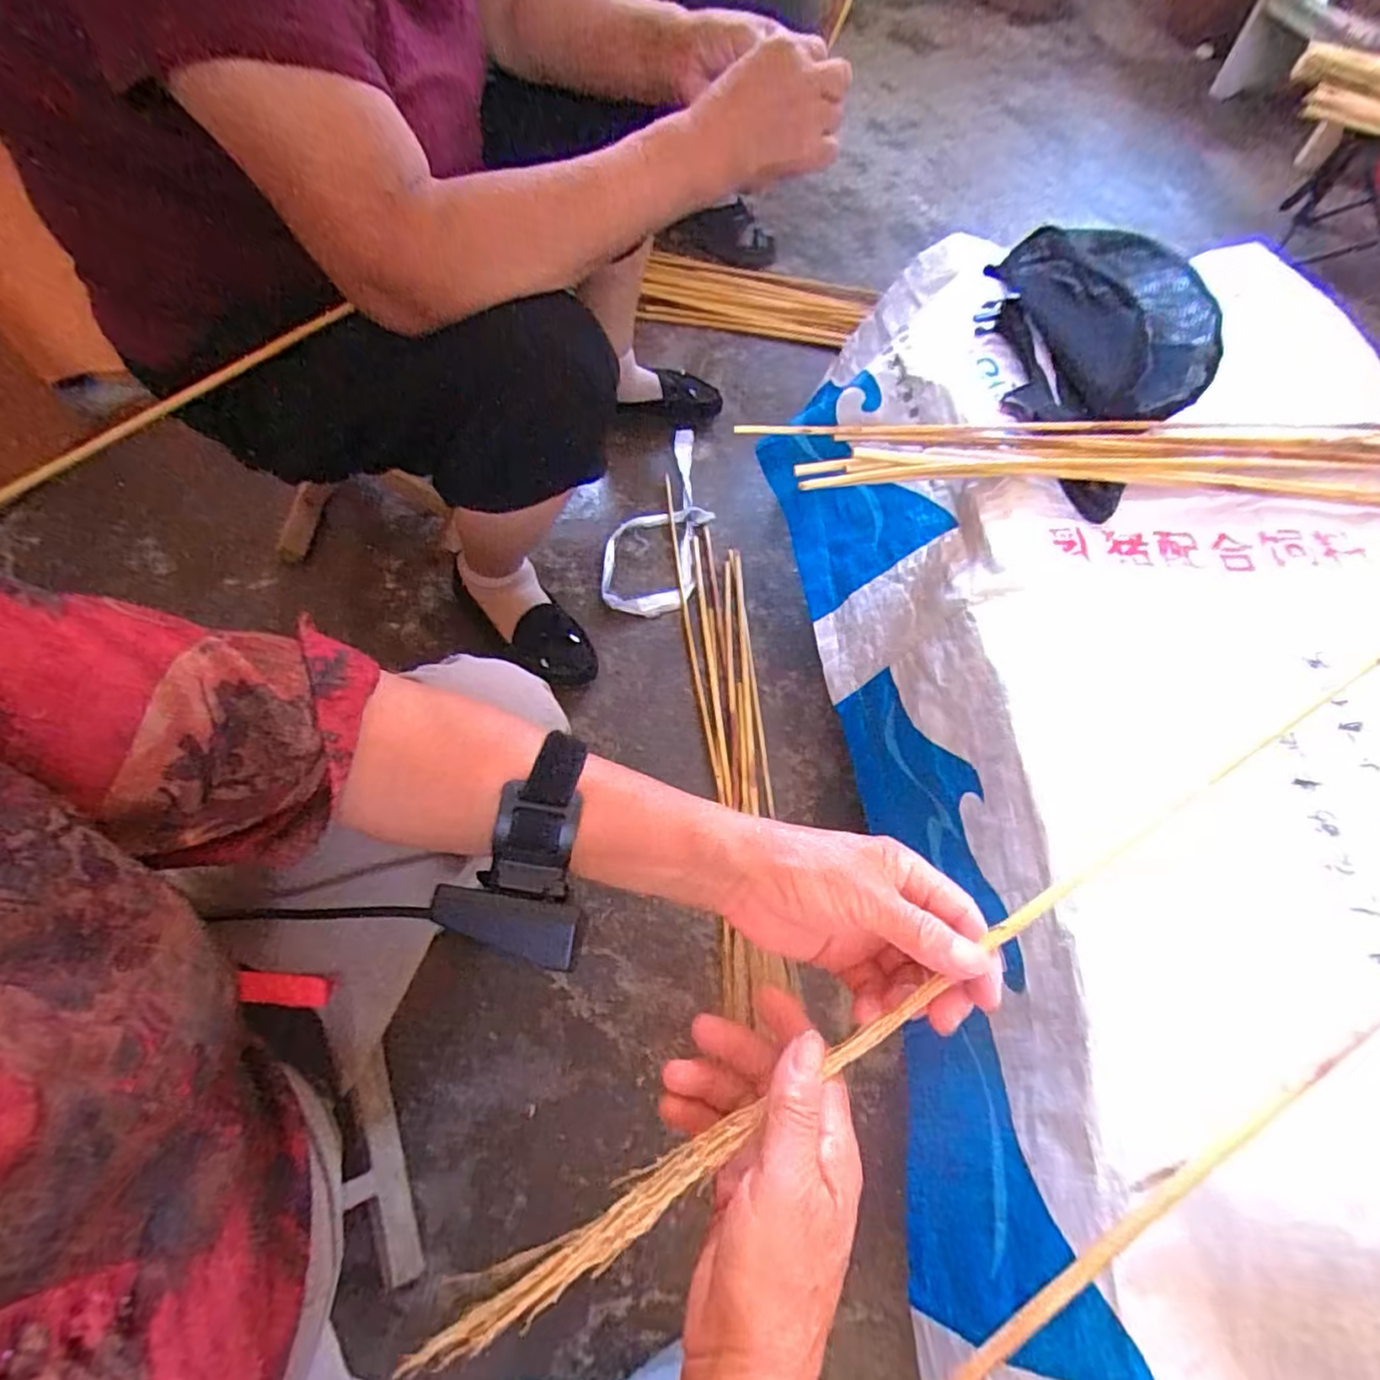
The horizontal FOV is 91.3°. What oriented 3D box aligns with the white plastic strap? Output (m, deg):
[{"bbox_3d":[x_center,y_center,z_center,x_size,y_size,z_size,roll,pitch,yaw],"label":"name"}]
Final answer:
[{"bbox_3d":[-0.035,-0.254,1.001,0.133,0.025,0.354,12,61,7],"label":"white plastic strap"}]

